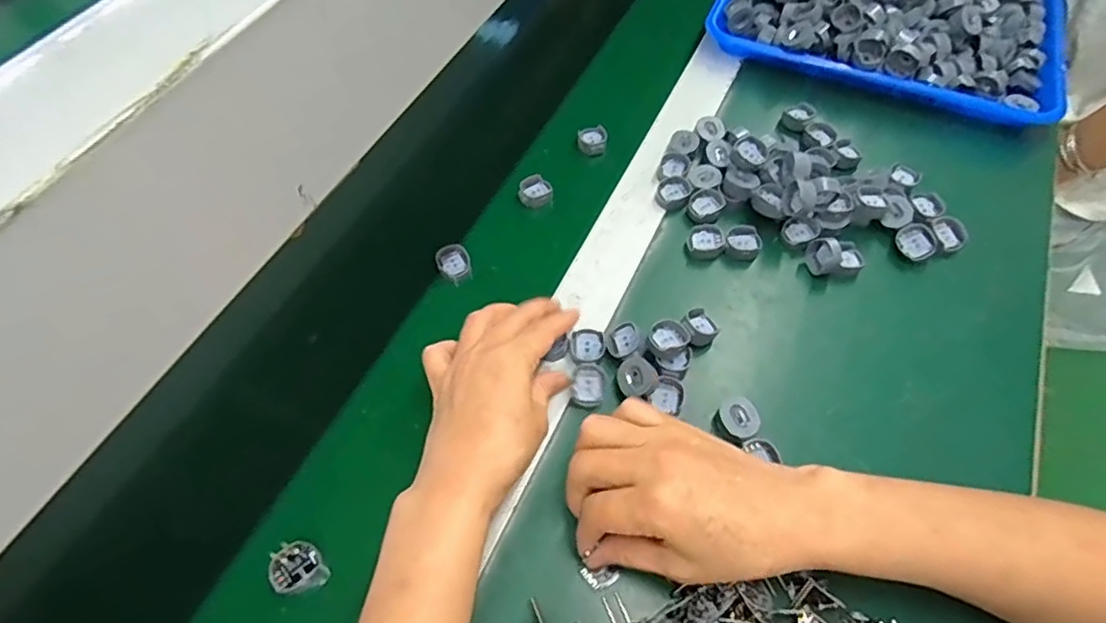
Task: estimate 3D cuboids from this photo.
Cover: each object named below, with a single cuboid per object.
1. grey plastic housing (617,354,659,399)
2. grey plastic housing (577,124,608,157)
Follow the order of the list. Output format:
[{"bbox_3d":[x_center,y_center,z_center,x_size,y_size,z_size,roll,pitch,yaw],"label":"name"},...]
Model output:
[{"bbox_3d":[0.059,0.045,0.411,0.028,0.008,0.030,6,57,8],"label":"grey plastic housing"},{"bbox_3d":[0.037,-0.162,0.562,0.027,0.016,0.025,0,60,2],"label":"grey plastic housing"}]

